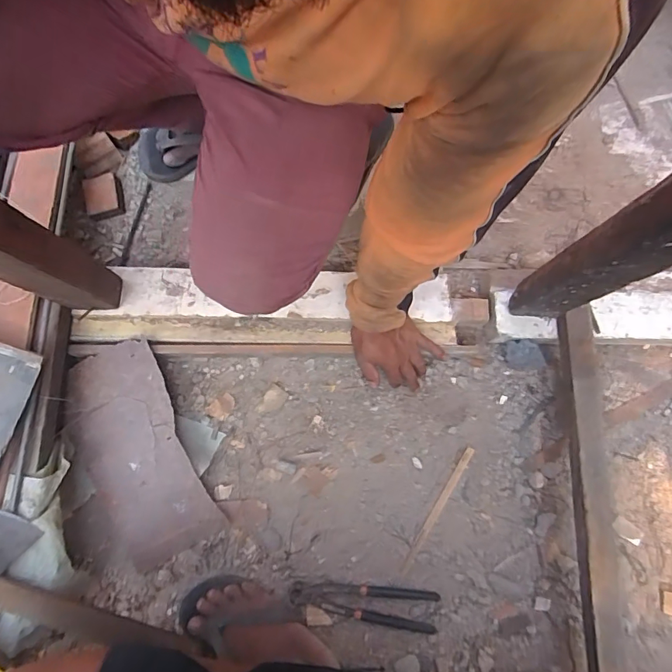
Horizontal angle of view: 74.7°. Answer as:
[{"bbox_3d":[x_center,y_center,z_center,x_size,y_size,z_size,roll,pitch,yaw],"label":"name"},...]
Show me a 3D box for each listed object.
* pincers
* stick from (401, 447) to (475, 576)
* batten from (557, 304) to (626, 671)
[{"bbox_3d":[0.040,0.404,0.658,0.219,0.021,0.056,7,80,2],"label":"pincers"},{"bbox_3d":[0.160,0.274,0.694,0.014,0.004,0.216,32,81,6],"label":"stick"},{"bbox_3d":[0.347,0.267,0.587,0.054,0.045,0.609,2,80,1],"label":"batten"}]

